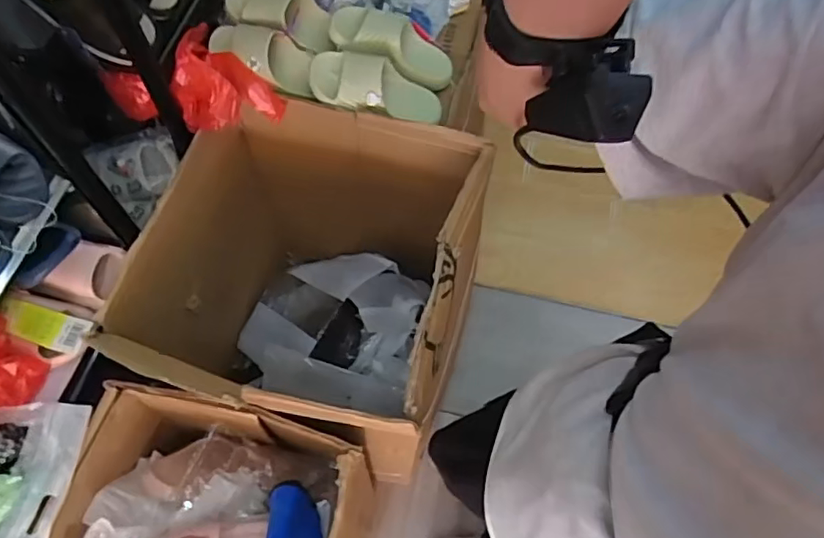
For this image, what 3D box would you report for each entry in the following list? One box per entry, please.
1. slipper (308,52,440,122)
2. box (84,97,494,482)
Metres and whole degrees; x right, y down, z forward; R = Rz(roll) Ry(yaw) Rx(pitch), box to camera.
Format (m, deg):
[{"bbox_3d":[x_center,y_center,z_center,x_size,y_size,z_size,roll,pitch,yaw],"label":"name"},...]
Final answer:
[{"bbox_3d":[-0.058,-0.315,0.991,0.236,0.060,0.112,10,60,-21],"label":"slipper"},{"bbox_3d":[-0.156,0.063,1.118,0.485,0.602,0.548,12,63,4],"label":"box"}]

